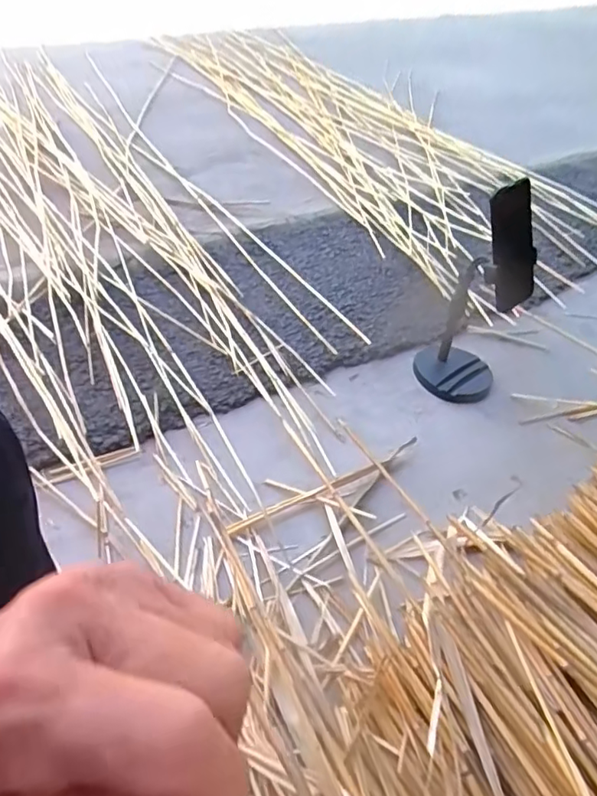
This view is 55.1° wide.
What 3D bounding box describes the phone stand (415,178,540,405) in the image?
[{"bbox_3d":[0.271,-0.150,0.835,0.117,0.318,0.095,18,46,14],"label":"phone stand"}]

